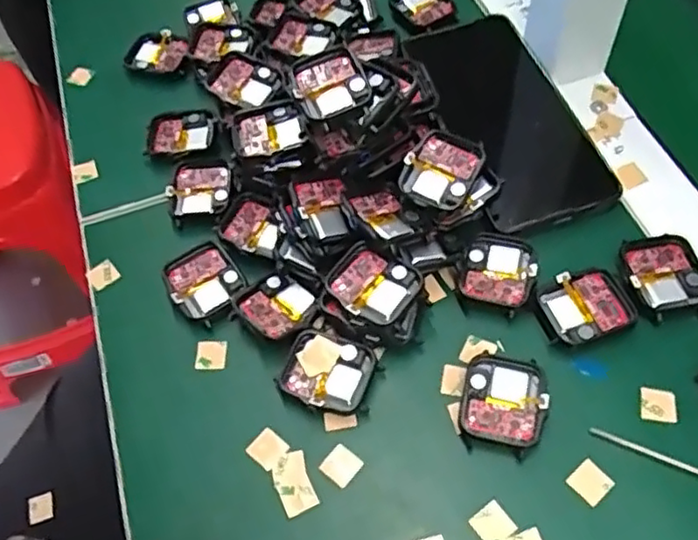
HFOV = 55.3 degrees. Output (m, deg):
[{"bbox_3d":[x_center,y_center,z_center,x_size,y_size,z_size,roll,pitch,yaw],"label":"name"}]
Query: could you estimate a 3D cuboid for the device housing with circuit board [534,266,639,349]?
[{"bbox_3d":[0.119,0.019,0.335,0.046,0.007,0.036,-17,58,-6],"label":"device housing with circuit board"}]

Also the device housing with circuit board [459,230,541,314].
[{"bbox_3d":[0.078,0.002,0.351,0.036,0.011,0.039,19,61,16],"label":"device housing with circuit board"}]

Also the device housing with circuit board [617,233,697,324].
[{"bbox_3d":[0.161,0.004,0.342,0.040,0.009,0.045,-11,58,-2],"label":"device housing with circuit board"}]

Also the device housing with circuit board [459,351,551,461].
[{"bbox_3d":[0.074,0.061,0.314,0.038,0.011,0.044,16,61,14],"label":"device housing with circuit board"}]

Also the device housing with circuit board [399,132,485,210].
[{"bbox_3d":[0.050,-0.055,0.355,0.037,0.010,0.045,25,75,16],"label":"device housing with circuit board"}]

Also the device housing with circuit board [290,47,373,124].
[{"bbox_3d":[-0.010,-0.096,0.349,0.036,0.012,0.039,-18,60,-9],"label":"device housing with circuit board"}]

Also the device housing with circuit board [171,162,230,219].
[{"bbox_3d":[-0.087,-0.048,0.396,0.035,0.007,0.037,-8,58,0],"label":"device housing with circuit board"}]

